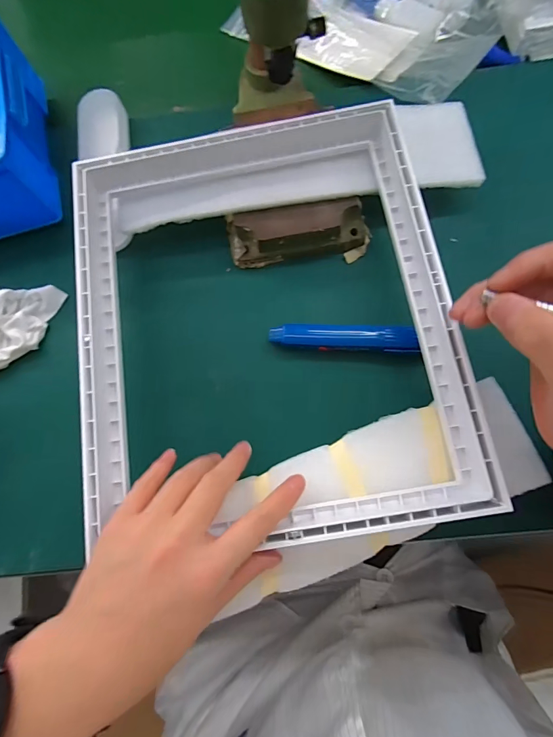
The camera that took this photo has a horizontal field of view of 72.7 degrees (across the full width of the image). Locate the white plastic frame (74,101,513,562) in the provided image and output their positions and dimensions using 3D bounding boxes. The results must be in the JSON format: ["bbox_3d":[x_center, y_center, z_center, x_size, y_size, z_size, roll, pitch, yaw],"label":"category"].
[{"bbox_3d":[-0.003,-0.044,0.288,0.290,0.028,0.328,-10,77,2],"label":"white plastic frame"}]

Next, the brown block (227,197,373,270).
[{"bbox_3d":[0.020,-0.123,0.349,0.130,0.041,0.046,-4,77,3],"label":"brown block"}]

